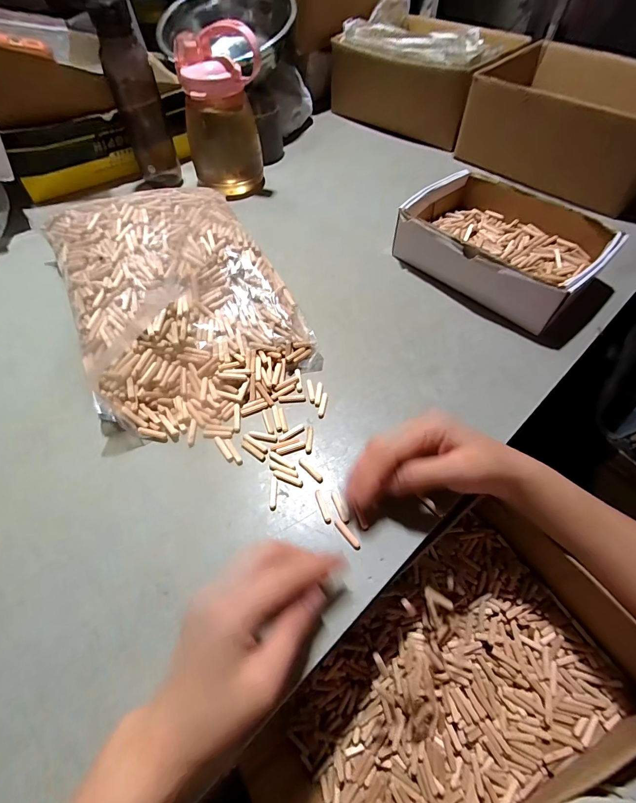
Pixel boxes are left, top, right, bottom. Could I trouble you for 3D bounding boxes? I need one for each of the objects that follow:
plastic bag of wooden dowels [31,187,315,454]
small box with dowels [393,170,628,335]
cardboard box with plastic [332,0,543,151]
[{"bbox_3d":[-0.170,-0.129,0.439,0.234,0.091,0.354,-26,60,-17],"label":"plastic bag of wooden dowels"},{"bbox_3d":[0.249,-0.217,0.517,0.192,0.071,0.245,-39,65,-23],"label":"small box with dowels"},{"bbox_3d":[0.217,-0.698,0.789,0.315,0.159,0.241,36,64,21],"label":"cardboard box with plastic"}]

